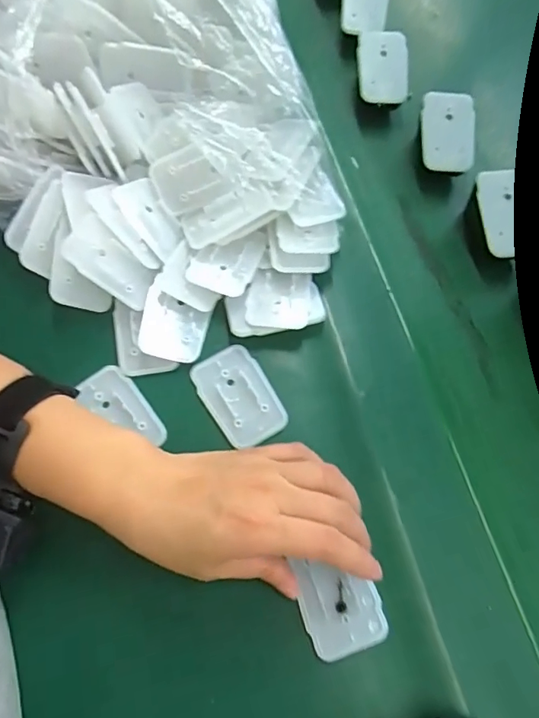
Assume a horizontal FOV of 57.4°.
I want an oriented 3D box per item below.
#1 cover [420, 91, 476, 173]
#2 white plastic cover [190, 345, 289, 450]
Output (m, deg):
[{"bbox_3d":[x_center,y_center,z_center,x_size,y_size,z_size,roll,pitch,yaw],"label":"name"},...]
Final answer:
[{"bbox_3d":[0.148,-0.188,0.407,0.046,0.007,0.064,4,86,-11],"label":"cover"},{"bbox_3d":[-0.020,0.025,0.338,0.044,0.005,0.069,-29,71,-15],"label":"white plastic cover"}]

